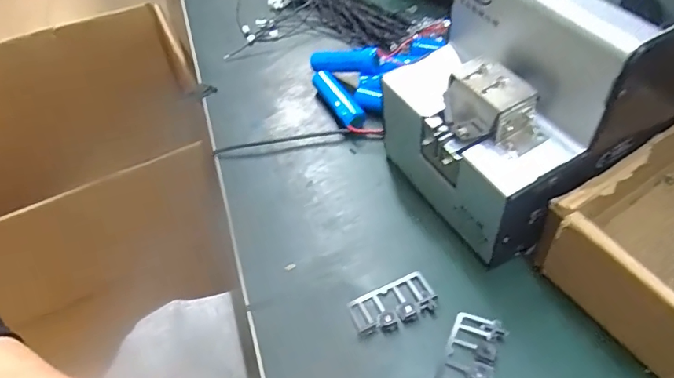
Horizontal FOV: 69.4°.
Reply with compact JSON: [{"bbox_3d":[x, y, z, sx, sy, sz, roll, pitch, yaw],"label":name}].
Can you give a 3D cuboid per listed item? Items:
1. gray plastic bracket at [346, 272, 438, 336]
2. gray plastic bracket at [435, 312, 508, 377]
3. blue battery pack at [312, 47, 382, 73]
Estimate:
[{"bbox_3d":[0.035,0.071,0.300,0.053,0.008,0.029,-21,52,-11],"label":"gray plastic bracket"},{"bbox_3d":[0.075,0.095,0.276,0.028,0.010,0.052,21,56,21],"label":"gray plastic bracket"},{"bbox_3d":[0.006,-0.111,0.425,0.066,0.018,0.015,6,51,27],"label":"blue battery pack"}]

